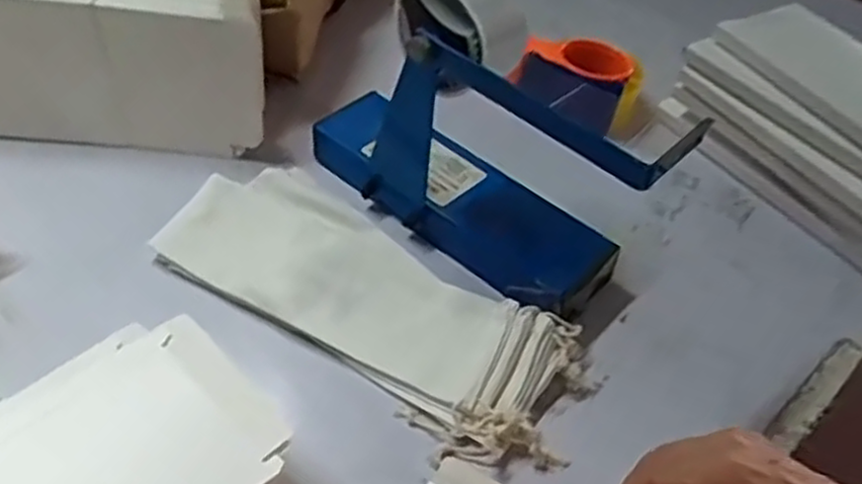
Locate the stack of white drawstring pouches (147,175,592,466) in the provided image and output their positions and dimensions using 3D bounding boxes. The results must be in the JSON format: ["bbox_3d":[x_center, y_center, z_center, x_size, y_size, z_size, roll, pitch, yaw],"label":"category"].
[{"bbox_3d":[-0.046,0.043,0.600,0.345,0.043,0.140,30,49,21],"label":"stack of white drawstring pouches"}]

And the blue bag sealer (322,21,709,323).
[{"bbox_3d":[0.035,-0.080,0.607,0.316,0.188,0.096,33,51,24],"label":"blue bag sealer"}]

